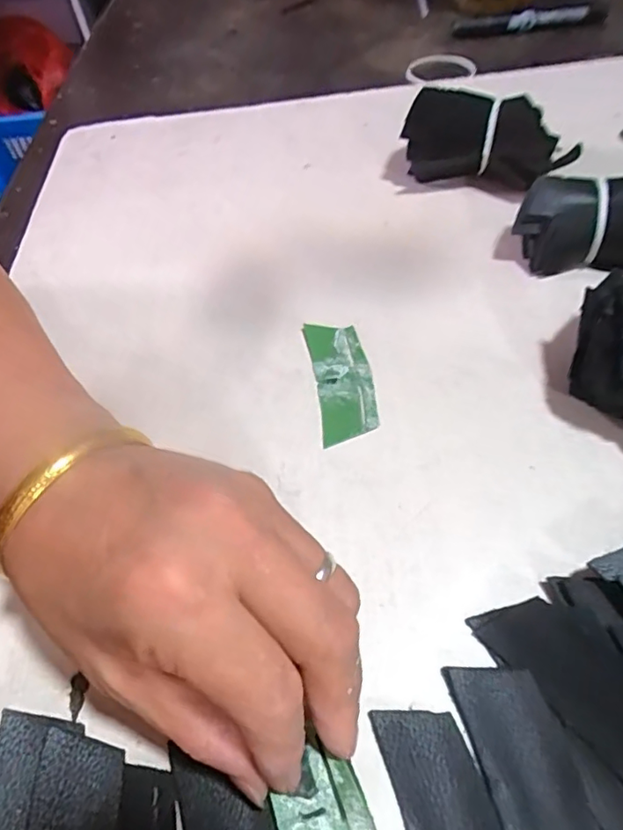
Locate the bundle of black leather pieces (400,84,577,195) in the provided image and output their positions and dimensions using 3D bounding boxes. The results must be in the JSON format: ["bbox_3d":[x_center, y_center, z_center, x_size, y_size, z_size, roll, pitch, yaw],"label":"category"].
[{"bbox_3d":[0.107,-0.165,0.345,0.095,0.051,0.028,12,55,14],"label":"bundle of black leather pieces"}]

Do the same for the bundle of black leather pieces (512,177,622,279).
[{"bbox_3d":[0.151,-0.098,0.296,0.081,0.042,0.032,8,54,12],"label":"bundle of black leather pieces"}]

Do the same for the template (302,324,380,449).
[{"bbox_3d":[0.015,-0.019,0.278,0.028,0.004,0.073,-9,53,-1],"label":"template"}]

